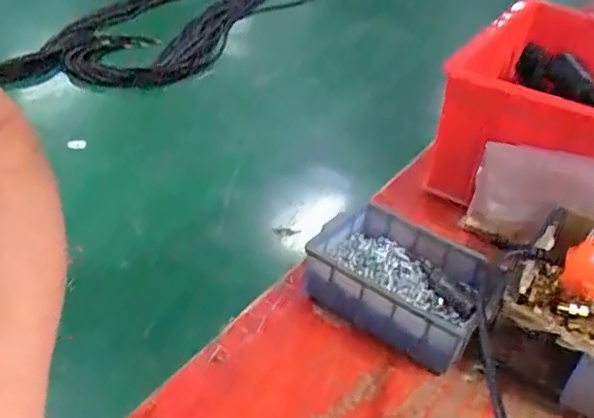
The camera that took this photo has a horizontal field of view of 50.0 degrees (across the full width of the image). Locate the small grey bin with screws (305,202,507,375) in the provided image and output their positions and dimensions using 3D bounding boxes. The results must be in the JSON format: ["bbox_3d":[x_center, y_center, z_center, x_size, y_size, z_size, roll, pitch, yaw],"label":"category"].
[{"bbox_3d":[0.085,0.060,0.528,0.148,0.052,0.105,27,39,26],"label":"small grey bin with screws"}]

